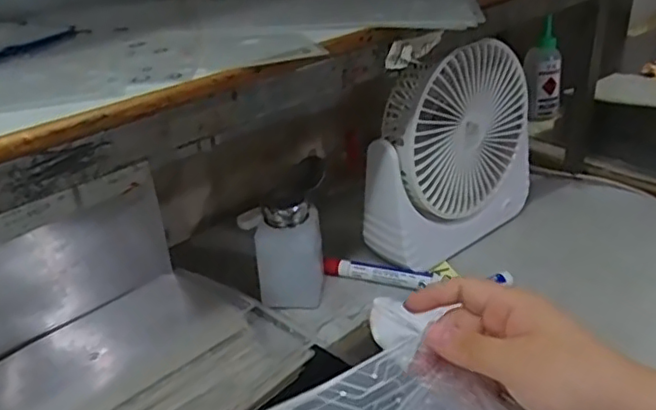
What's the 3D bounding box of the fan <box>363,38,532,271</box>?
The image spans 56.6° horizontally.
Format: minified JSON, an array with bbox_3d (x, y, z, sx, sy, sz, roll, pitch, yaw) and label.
[{"bbox_3d":[0.118,-0.050,0.582,0.186,0.191,0.065,-28,36,-37],"label":"fan"}]

